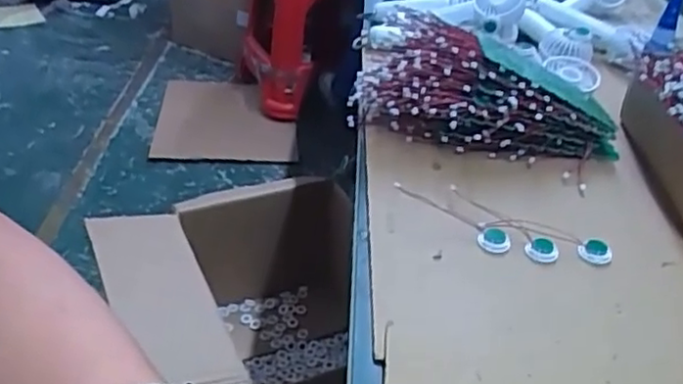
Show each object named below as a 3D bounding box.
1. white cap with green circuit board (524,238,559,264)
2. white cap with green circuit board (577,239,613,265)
[{"bbox_3d":[0.144,0.042,0.484,0.021,0.004,0.020,-40,65,-18],"label":"white cap with green circuit board"},{"bbox_3d":[0.183,0.043,0.487,0.023,0.012,0.018,29,41,31],"label":"white cap with green circuit board"}]

